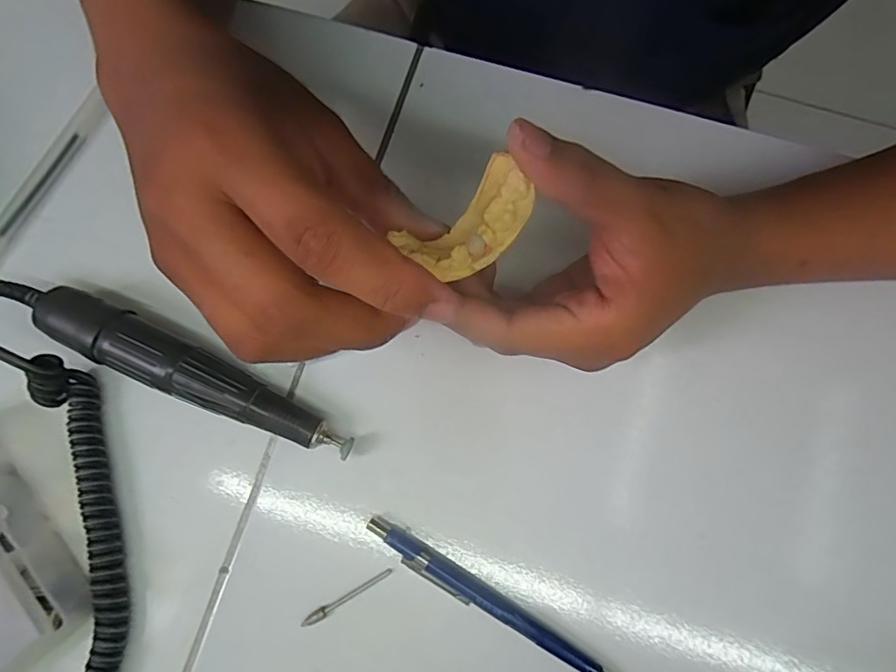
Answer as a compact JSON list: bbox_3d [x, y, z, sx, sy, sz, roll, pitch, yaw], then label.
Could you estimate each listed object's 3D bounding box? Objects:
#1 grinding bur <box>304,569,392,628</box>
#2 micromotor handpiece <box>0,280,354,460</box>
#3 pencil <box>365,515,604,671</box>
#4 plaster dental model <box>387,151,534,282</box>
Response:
[{"bbox_3d":[-0.047,0.121,0.236,0.045,0.005,0.004,-30,79,-7],"label":"grinding bur"},{"bbox_3d":[-0.129,0.015,0.245,0.177,0.028,0.026,25,79,6],"label":"micromotor handpiece"},{"bbox_3d":[0.020,0.124,0.233,0.133,0.010,0.013,32,80,7],"label":"pencil"},{"bbox_3d":[0.008,-0.040,0.185,0.046,0.021,0.031,-34,80,-8],"label":"plaster dental model"}]

